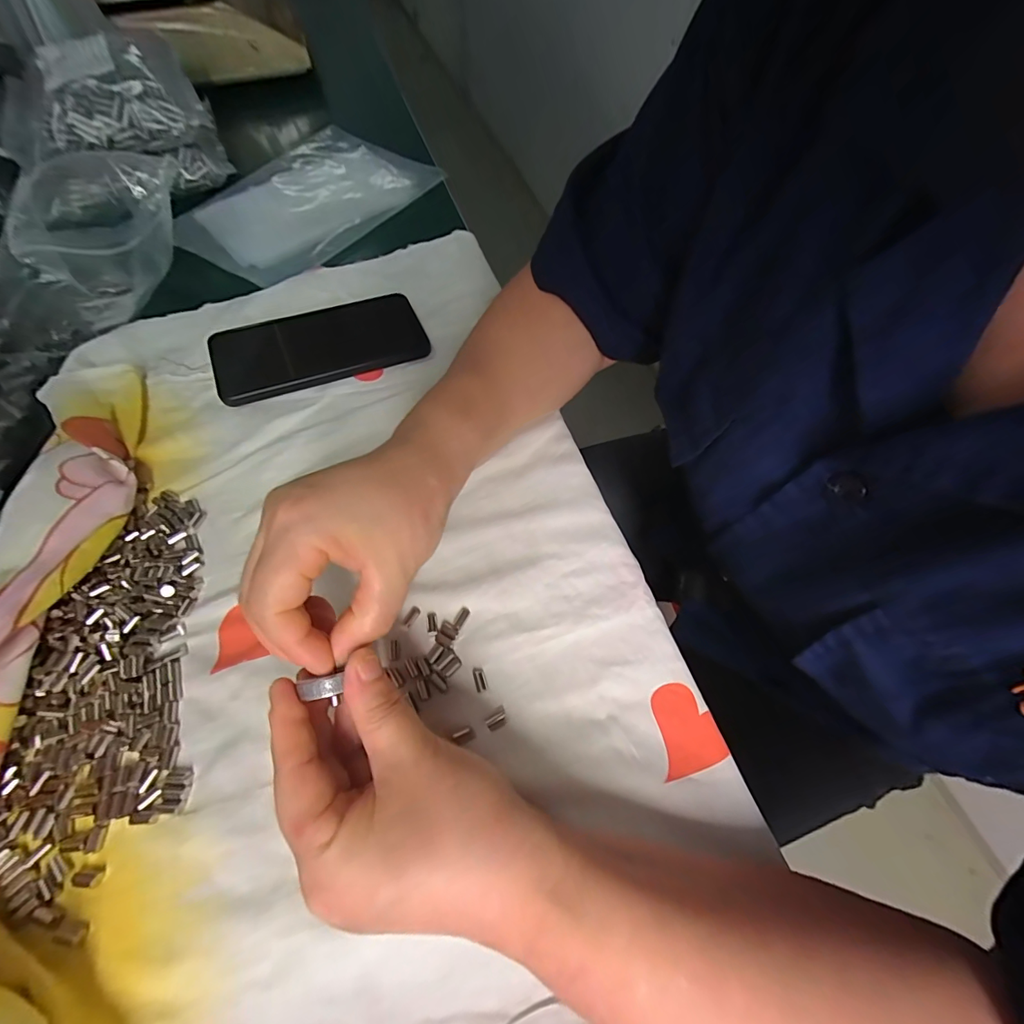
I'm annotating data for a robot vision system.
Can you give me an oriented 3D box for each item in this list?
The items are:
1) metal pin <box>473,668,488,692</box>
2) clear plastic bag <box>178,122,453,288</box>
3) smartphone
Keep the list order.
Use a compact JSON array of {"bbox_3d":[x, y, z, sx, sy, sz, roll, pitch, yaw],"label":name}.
[{"bbox_3d":[-0.017,0.092,0.240,0.006,0.004,0.012,-18,62,-11],"label":"metal pin"},{"bbox_3d":[-0.224,-0.343,0.476,0.190,0.015,0.252,33,64,17],"label":"clear plastic bag"},{"bbox_3d":[-0.157,-0.137,0.363,0.166,0.016,0.080,-22,63,-14],"label":"smartphone"}]

